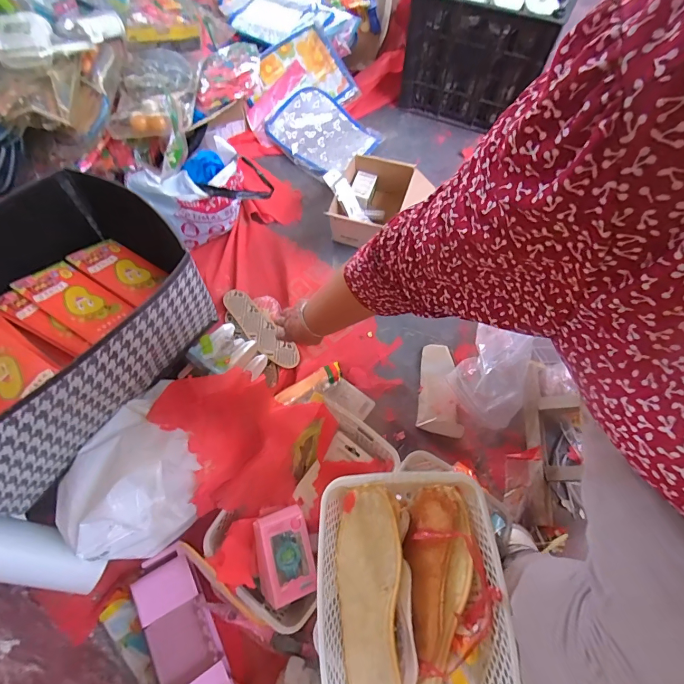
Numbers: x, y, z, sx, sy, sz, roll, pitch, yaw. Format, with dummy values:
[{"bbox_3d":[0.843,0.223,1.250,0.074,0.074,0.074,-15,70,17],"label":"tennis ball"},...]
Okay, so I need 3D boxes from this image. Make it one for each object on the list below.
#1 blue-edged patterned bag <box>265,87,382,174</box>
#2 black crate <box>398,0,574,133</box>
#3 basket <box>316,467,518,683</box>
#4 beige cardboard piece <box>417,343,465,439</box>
[{"bbox_3d":[-0.051,-0.575,1.000,0.259,0.054,0.212,38,72,16],"label":"blue-edged patterned bag"},{"bbox_3d":[0.417,-0.866,0.998,0.329,0.265,0.501,25,69,12],"label":"black crate"},{"bbox_3d":[0.084,0.311,0.439,0.214,0.106,0.300,-8,66,-2],"label":"basket"},{"bbox_3d":[0.195,0.088,0.721,0.078,0.032,0.178,9,67,5],"label":"beige cardboard piece"}]

